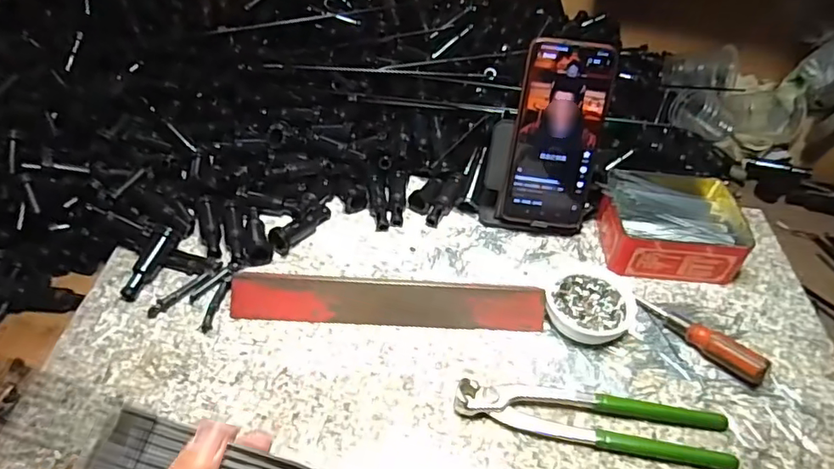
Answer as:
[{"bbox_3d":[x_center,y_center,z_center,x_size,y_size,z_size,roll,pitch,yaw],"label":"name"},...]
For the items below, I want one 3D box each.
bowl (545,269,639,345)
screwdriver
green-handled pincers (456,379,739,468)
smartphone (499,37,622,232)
[{"bbox_3d":[0.147,0.058,0.476,0.071,0.023,0.079,11,45,6],"label":"bowl"},{"bbox_3d":[0.233,0.086,0.460,0.019,0.027,0.106,-32,55,-31],"label":"screwdriver"},{"bbox_3d":[0.129,0.134,0.405,0.198,0.017,0.043,7,45,3],"label":"green-handled pincers"},{"bbox_3d":[0.128,-0.088,0.509,0.077,0.166,0.007,8,21,3],"label":"smartphone"}]

